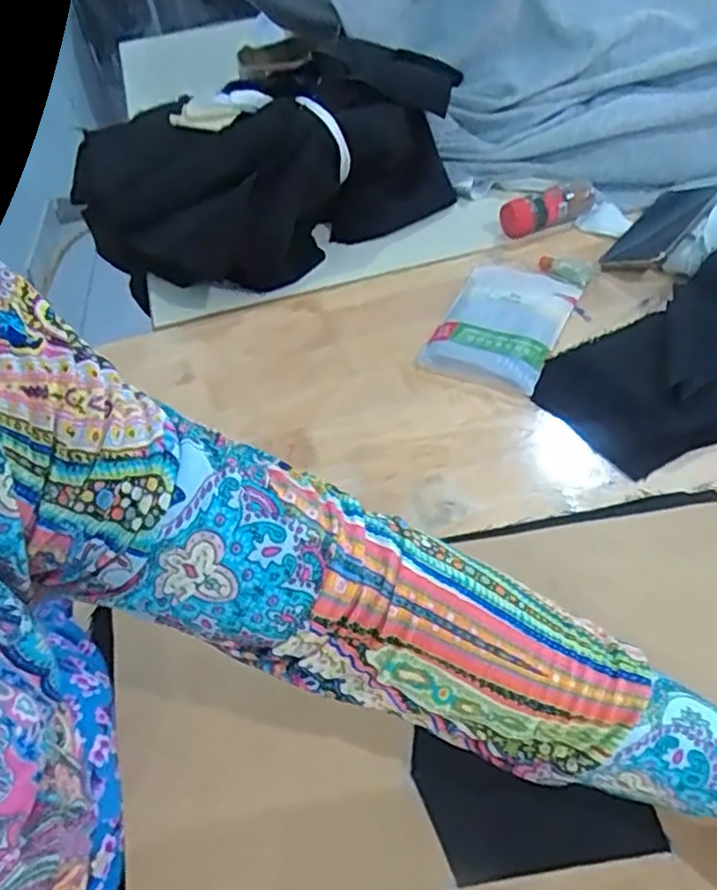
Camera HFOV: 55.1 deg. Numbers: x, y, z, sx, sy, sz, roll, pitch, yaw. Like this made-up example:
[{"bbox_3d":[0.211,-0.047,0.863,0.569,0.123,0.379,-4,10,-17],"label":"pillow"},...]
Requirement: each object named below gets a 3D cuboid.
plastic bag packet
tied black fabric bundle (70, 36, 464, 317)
[{"bbox_3d":[0.142,-0.123,0.680,0.115,0.024,0.185,16,50,21],"label":"plastic bag packet"},{"bbox_3d":[-0.111,-0.368,0.849,0.431,0.151,0.368,-16,46,-9],"label":"tied black fabric bundle"}]

